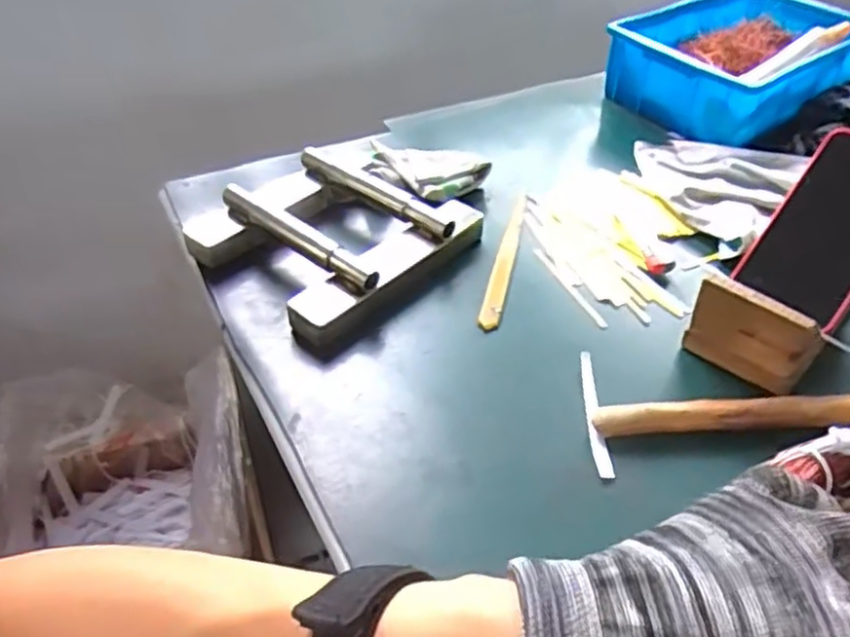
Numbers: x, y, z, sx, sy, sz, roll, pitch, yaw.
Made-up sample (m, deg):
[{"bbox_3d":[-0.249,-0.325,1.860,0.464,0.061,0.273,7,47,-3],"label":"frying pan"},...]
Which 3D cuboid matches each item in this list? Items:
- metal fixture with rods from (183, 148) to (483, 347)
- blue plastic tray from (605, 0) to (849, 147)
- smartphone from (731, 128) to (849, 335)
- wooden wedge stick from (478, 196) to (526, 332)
[{"bbox_3d":[-0.085,-0.074,0.631,0.194,0.054,0.192,24,47,26],"label":"metal fixture with rods"},{"bbox_3d":[0.379,-0.311,0.876,0.293,0.082,0.193,-26,48,-27],"label":"blue plastic tray"},{"bbox_3d":[0.312,-0.073,0.562,0.083,0.014,0.152,33,92,34],"label":"smartphone"},{"bbox_3d":[0.071,-0.055,0.647,0.017,0.006,0.195,8,42,10],"label":"wooden wedge stick"}]

